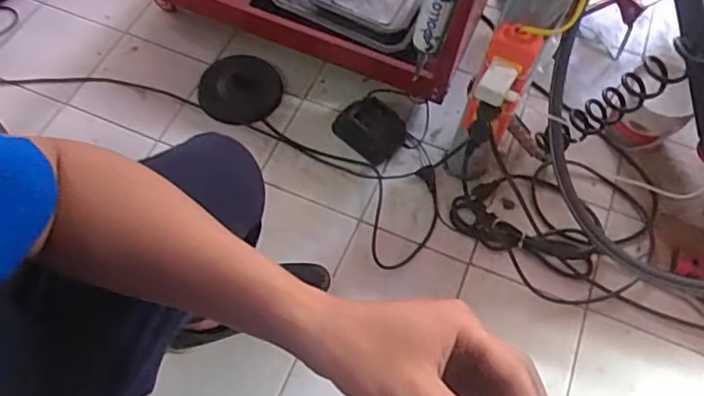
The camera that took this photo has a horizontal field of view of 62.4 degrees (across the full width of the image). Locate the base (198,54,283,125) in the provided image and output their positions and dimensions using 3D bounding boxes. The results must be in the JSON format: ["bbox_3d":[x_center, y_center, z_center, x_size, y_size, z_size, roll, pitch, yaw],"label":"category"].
[{"bbox_3d":[-0.213,-0.208,1.103,0.151,0.036,0.143,2,61,-3],"label":"base"}]

